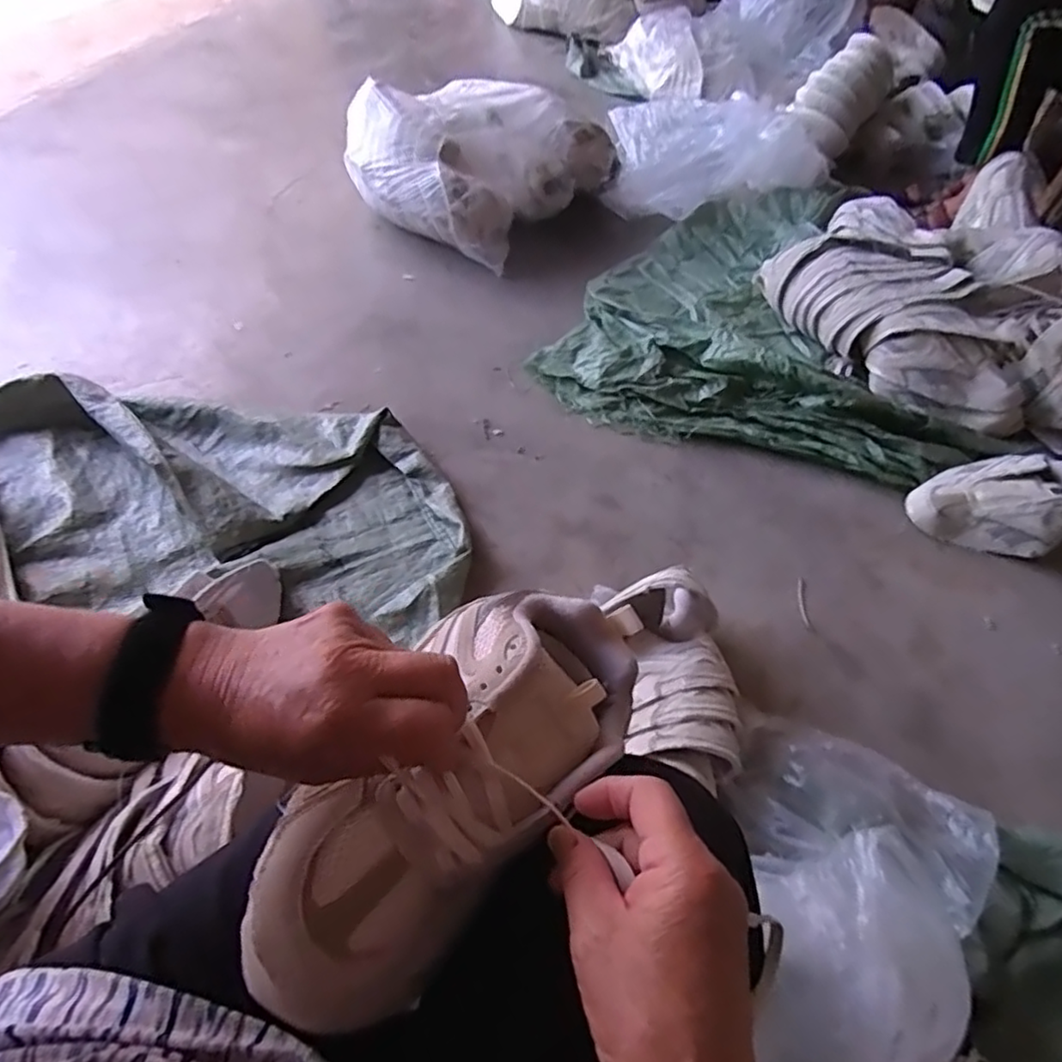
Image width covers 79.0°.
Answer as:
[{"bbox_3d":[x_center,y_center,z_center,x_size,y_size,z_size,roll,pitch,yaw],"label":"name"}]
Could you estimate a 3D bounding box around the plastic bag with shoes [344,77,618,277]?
[{"bbox_3d":[-0.116,-0.777,1.310,0.406,0.211,0.457,34,62,18],"label":"plastic bag with shoes"}]

